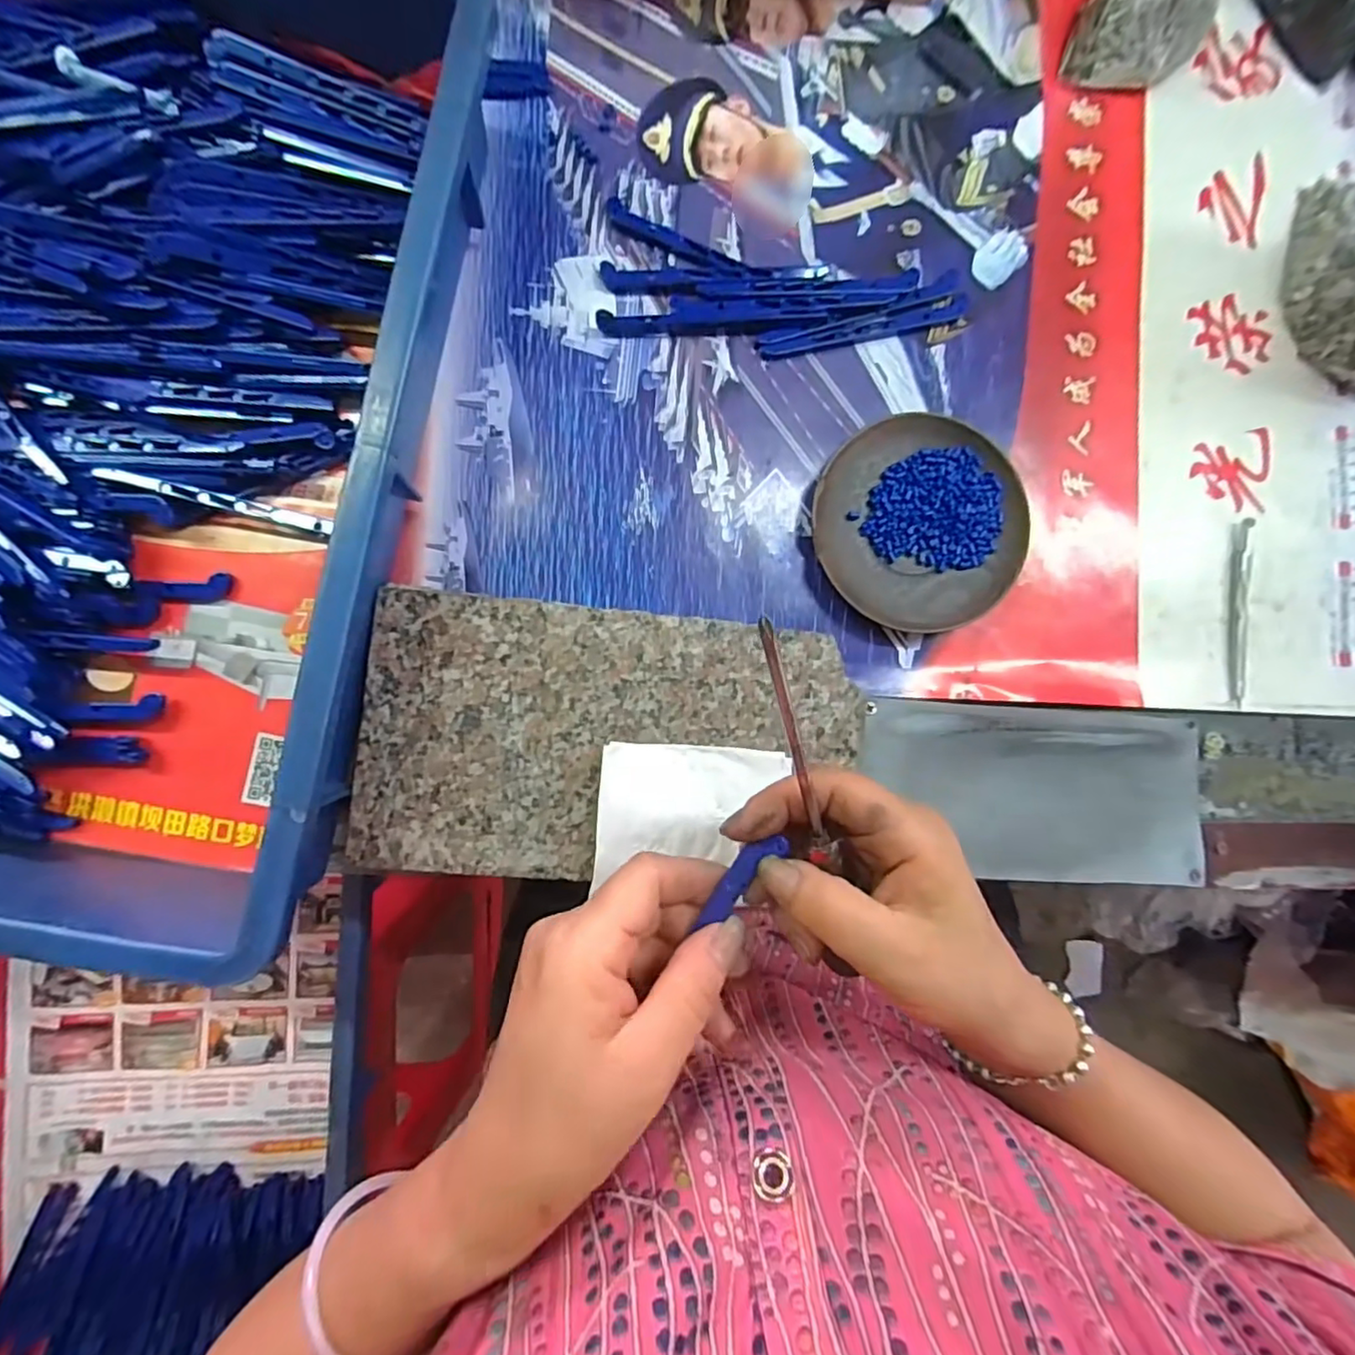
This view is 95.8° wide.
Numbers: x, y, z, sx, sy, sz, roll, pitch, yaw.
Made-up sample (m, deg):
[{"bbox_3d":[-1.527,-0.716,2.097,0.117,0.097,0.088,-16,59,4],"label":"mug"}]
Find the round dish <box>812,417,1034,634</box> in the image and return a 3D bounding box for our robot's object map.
[{"bbox_3d":[0.131,-0.084,0.333,0.110,0.017,0.113,0,88,-4],"label":"round dish"}]

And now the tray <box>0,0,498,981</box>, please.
[{"bbox_3d":[-0.256,-0.130,0.272,0.286,0.079,0.452,11,87,-4],"label":"tray"}]

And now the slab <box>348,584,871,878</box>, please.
[{"bbox_3d":[-0.032,0.033,0.310,0.237,0.025,0.130,5,87,-4],"label":"slab"}]

